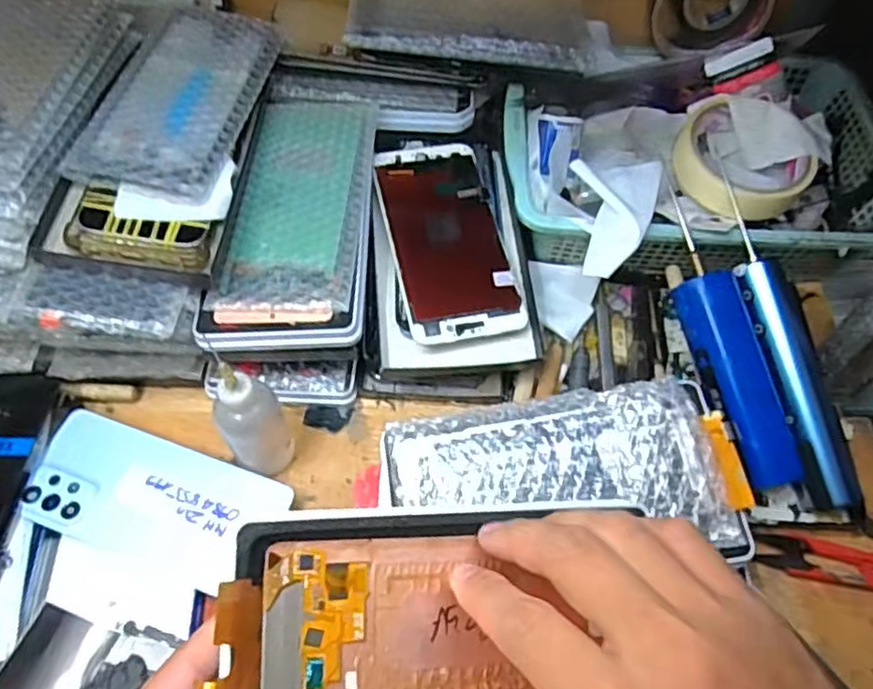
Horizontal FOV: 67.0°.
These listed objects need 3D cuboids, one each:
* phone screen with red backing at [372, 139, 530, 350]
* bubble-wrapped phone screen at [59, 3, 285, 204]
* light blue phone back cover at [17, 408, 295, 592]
[{"bbox_3d":[0.007,-0.073,0.445,0.073,0.007,0.153,-10,67,-10],"label":"phone screen with red backing"},{"bbox_3d":[-0.160,-0.159,0.423,0.084,0.019,0.162,10,59,5],"label":"bubble-wrapped phone screen"},{"bbox_3d":[-0.171,0.093,0.395,0.150,0.012,0.069,18,70,8],"label":"light blue phone back cover"}]

